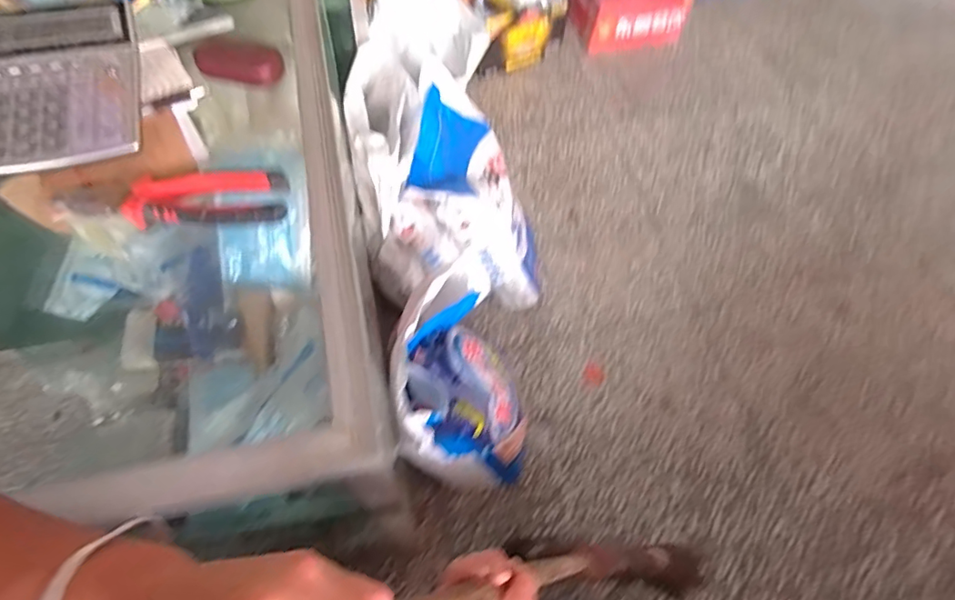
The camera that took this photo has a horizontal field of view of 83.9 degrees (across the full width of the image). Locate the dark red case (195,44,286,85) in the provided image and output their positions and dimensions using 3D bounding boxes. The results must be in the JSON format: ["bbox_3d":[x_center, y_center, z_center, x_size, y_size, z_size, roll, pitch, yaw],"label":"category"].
[{"bbox_3d":[-0.242,-0.243,0.546,0.077,0.025,0.039,6,60,1],"label":"dark red case"}]

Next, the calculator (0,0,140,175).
[{"bbox_3d":[-0.393,-0.202,0.491,0.136,0.030,0.177,-12,62,-10],"label":"calculator"}]

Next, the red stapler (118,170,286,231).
[{"bbox_3d":[-0.236,-0.091,0.466,0.126,0.020,0.048,-4,61,-5],"label":"red stapler"}]

